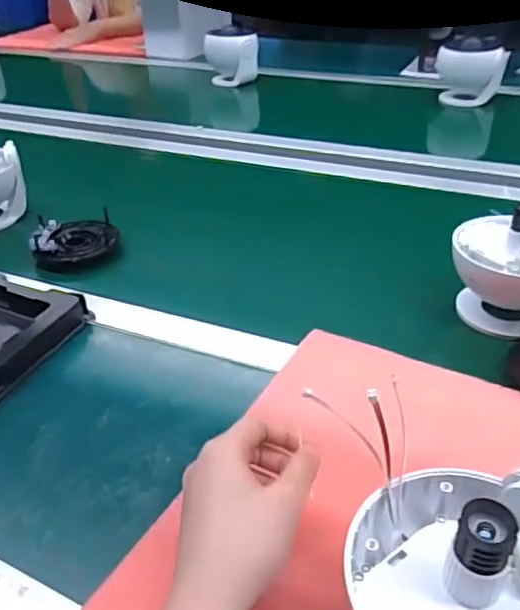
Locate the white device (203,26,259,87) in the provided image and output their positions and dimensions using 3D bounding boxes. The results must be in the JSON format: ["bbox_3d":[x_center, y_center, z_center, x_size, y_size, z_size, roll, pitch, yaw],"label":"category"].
[{"bbox_3d":[-0.061,-0.551,1.323,0.113,0.108,0.080,-6,35,-4],"label":"white device"}]

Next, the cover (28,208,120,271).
[{"bbox_3d":[-0.221,-0.078,0.719,0.097,0.035,0.089,-2,35,2],"label":"cover"}]

